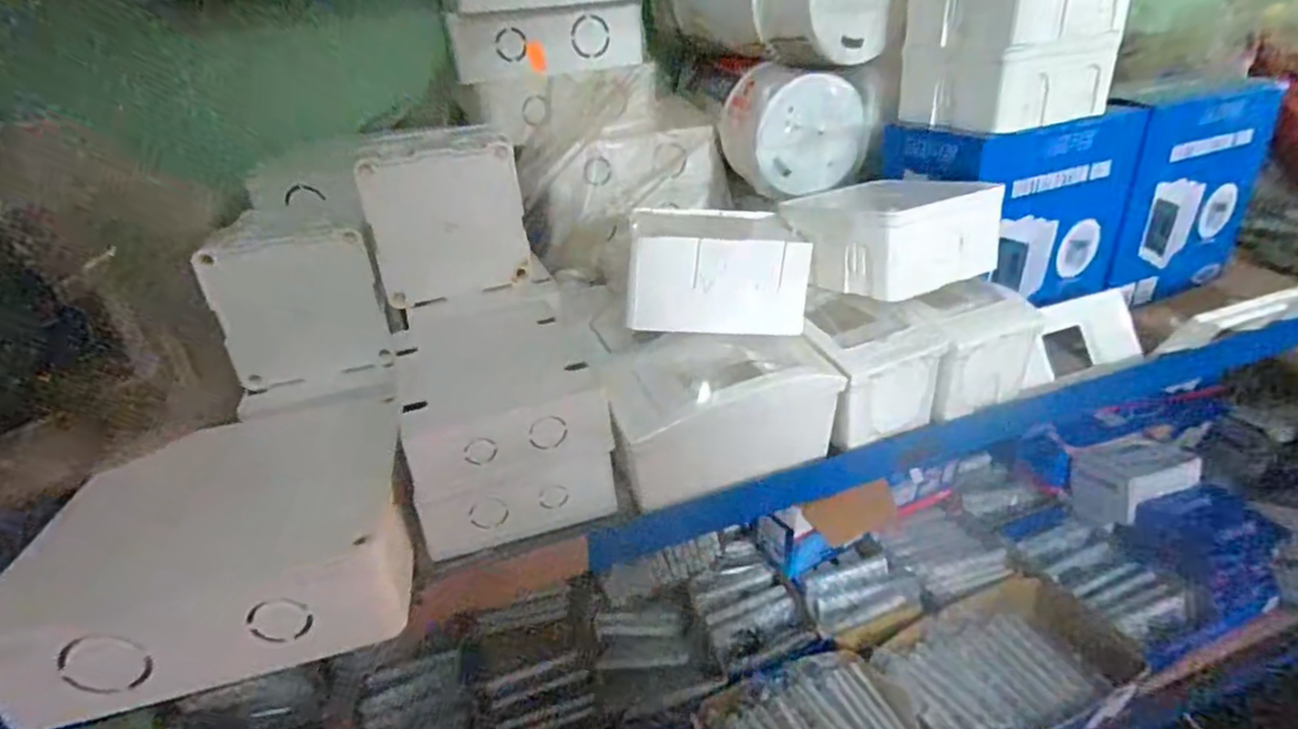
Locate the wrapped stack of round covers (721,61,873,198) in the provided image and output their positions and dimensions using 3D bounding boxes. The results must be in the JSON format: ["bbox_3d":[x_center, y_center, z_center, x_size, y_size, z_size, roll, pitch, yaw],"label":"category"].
[{"bbox_3d":[0.121,-0.199,0.550,0.092,0.091,0.076,-14,31,-15],"label":"wrapped stack of round covers"}]

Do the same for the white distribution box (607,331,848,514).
[{"bbox_3d":[0.042,0.026,0.386,0.123,0.074,0.065,-13,30,-13],"label":"white distribution box"}]

